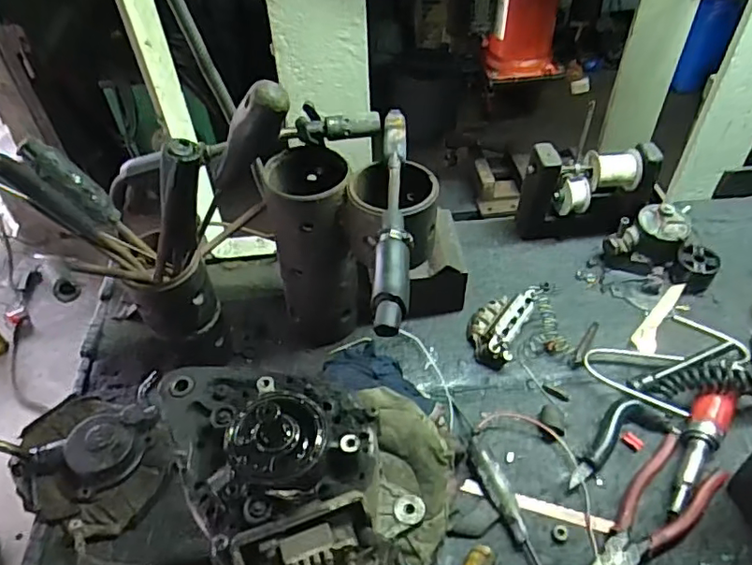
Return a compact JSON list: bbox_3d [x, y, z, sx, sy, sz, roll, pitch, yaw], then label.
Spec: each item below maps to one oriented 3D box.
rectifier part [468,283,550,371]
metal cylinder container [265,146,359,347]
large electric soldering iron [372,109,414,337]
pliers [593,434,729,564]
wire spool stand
[{"bbox_3d":[0.155,0.045,0.708,0.070,0.037,0.127,22,51,21],"label":"rectifier part"},{"bbox_3d":[-0.069,-0.034,0.651,0.087,0.220,0.087,-3,47,0],"label":"metal cylinder container"},{"bbox_3d":[0.018,-0.071,0.516,0.029,0.026,0.277,1,47,4],"label":"large electric soldering iron"},{"bbox_3d":[0.261,0.230,0.550,0.195,0.016,0.067,-34,54,-26],"label":"pliers"},{"bbox_3d":[0.290,-0.125,0.791,0.172,0.153,0.063,-2,47,1],"label":"wire spool stand"}]

